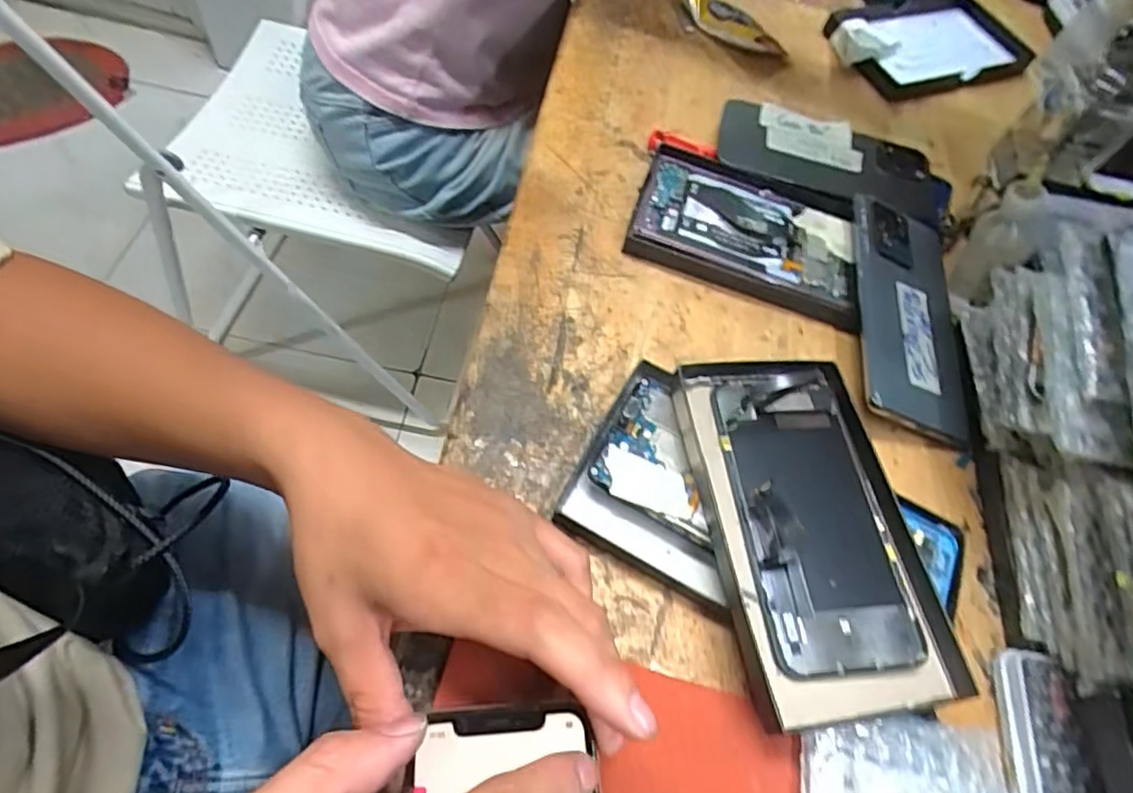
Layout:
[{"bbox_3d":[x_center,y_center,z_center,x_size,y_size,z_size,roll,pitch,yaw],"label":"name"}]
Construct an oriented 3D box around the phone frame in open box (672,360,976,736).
[{"bbox_3d":[0.120,0.059,0.298,0.103,0.022,0.166,-6,61,-7],"label":"phone frame in open box"}]

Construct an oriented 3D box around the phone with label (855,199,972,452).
[{"bbox_3d":[0.212,-0.051,0.388,0.071,0.014,0.159,15,66,-13],"label":"phone with label"}]

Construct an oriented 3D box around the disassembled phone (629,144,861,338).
[{"bbox_3d":[0.121,-0.110,0.408,0.148,0.018,0.090,17,61,6],"label":"disassembled phone"}]

